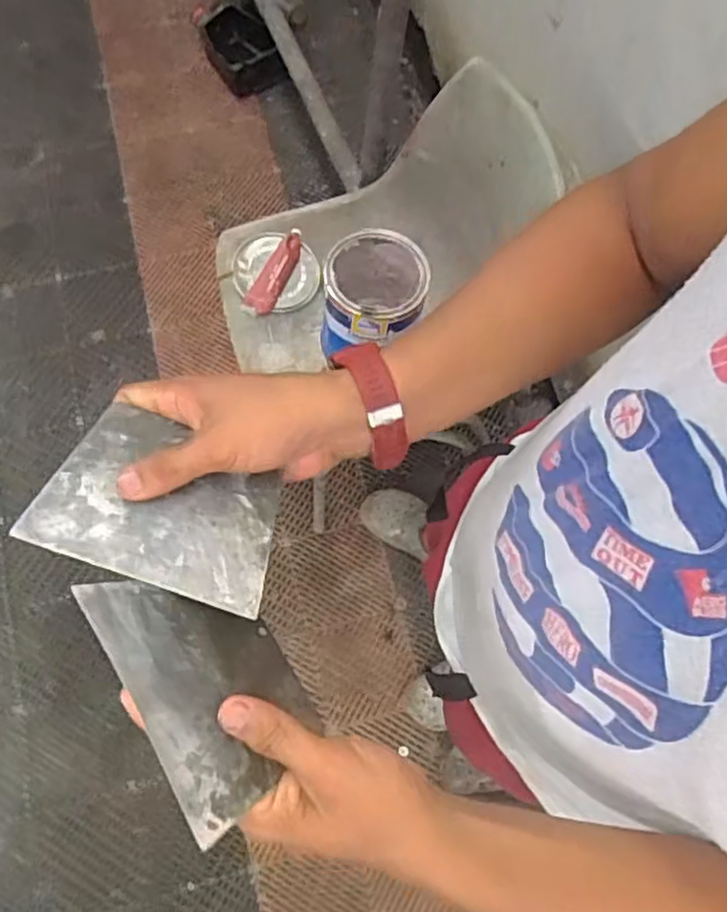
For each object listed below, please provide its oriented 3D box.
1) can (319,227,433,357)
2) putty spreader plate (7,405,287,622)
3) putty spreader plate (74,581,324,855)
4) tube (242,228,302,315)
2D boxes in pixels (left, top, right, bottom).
[{"bbox_3d":[0.017,-0.249,1.133,0.156,0.183,0.167,0,71,0],"label":"can"},{"bbox_3d":[-0.117,0.029,0.413,0.137,0.004,0.092,20,65,0],"label":"putty spreader plate"},{"bbox_3d":[-0.082,0.119,0.375,0.095,0.010,0.137,-7,53,-51],"label":"putty spreader plate"},{"bbox_3d":[-0.152,-0.327,1.227,0.043,0.035,0.177,27,73,9],"label":"tube"}]

